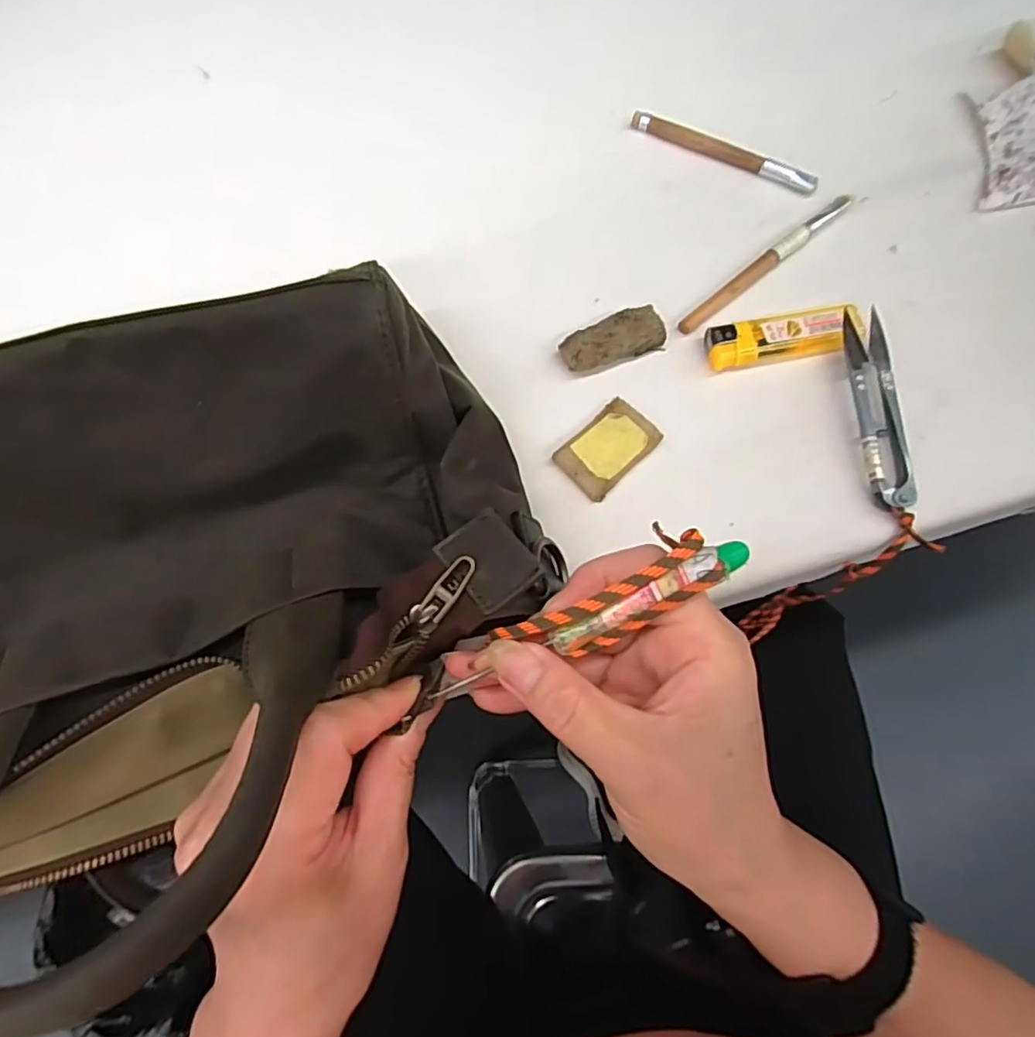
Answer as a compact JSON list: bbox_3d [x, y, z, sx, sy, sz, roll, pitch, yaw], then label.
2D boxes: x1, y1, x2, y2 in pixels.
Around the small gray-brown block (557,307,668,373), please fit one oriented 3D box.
[{"bbox_3d":[0.048,-0.089,0.305,0.052,0.012,0.023,-22,74,-7],"label":"small gray-brown block"}]

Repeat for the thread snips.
[{"bbox_3d":[0.175,-0.054,0.296,0.023,0.012,0.100,-1,73,-1],"label":"thread snips"}]

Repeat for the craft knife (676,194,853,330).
[{"bbox_3d":[0.133,-0.137,0.323,0.126,0.007,0.009,-39,77,-12],"label":"craft knife"}]

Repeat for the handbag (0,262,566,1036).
[{"bbox_3d":[-0.121,0.027,0.198,0.270,0.098,0.184,-14,74,-6],"label":"handbag"}]

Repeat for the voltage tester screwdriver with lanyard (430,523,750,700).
[{"bbox_3d":[0.023,0.030,0.204,0.107,0.016,0.023,-27,75,9],"label":"voltage tester screwdriver with lanyard"}]

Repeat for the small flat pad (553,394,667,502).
[{"bbox_3d":[0.043,-0.033,0.289,0.047,0.009,0.030,-43,78,-13],"label":"small flat pad"}]

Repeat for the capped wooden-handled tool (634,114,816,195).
[{"bbox_3d":[0.118,-0.210,0.349,0.111,0.013,0.008,26,74,7],"label":"capped wooden-handled tool"}]

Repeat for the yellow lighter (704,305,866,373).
[{"bbox_3d":[0.134,-0.091,0.307,0.078,0.012,0.024,-8,73,-3],"label":"yellow lighter"}]

